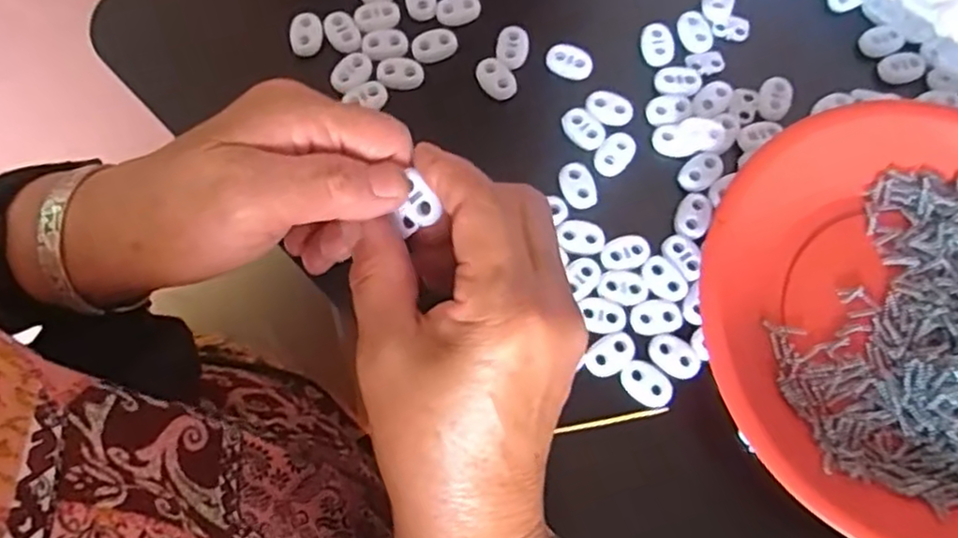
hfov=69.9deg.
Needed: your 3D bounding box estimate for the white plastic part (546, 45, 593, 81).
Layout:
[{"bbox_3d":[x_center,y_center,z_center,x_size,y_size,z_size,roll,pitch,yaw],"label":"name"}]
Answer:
[{"bbox_3d":[0.044,-0.102,0.337,0.023,0.004,0.015,15,74,3],"label":"white plastic part"}]

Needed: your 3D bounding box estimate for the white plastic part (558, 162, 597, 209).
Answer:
[{"bbox_3d":[0.046,-0.039,0.318,0.017,0.004,0.022,-17,75,-6],"label":"white plastic part"}]

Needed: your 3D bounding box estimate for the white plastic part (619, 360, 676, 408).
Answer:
[{"bbox_3d":[0.073,0.049,0.293,0.024,0.004,0.014,33,76,8],"label":"white plastic part"}]

